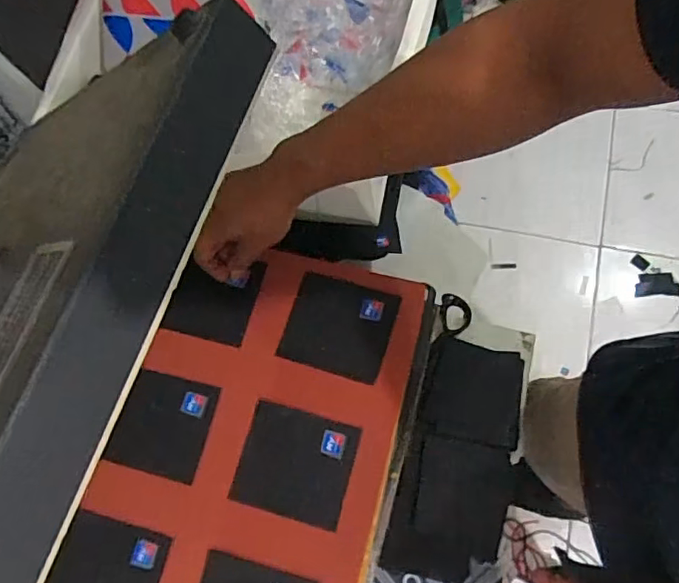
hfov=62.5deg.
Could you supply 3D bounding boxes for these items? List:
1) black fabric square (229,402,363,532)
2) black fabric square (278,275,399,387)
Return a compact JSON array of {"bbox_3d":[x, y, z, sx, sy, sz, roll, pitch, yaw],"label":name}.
[{"bbox_3d":[-0.040,0.153,0.501,0.098,0.005,0.089,14,74,9],"label":"black fabric square"},{"bbox_3d":[0.000,0.033,0.541,0.098,0.005,0.090,16,74,10],"label":"black fabric square"}]

